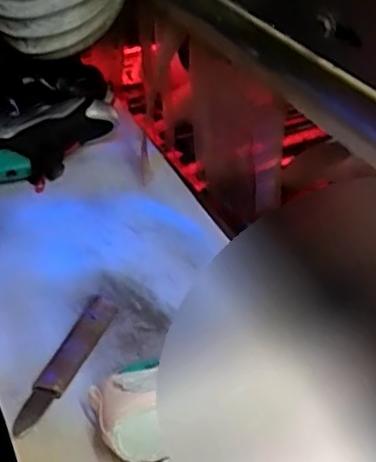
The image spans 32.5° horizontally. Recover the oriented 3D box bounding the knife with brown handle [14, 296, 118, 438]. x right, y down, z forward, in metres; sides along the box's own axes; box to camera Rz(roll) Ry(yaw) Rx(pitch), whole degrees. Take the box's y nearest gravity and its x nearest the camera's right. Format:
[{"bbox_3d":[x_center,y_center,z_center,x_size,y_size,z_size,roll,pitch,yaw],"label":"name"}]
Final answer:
[{"bbox_3d":[-0.111,0.119,0.589,0.027,0.013,0.162,13,40,18],"label":"knife with brown handle"}]

